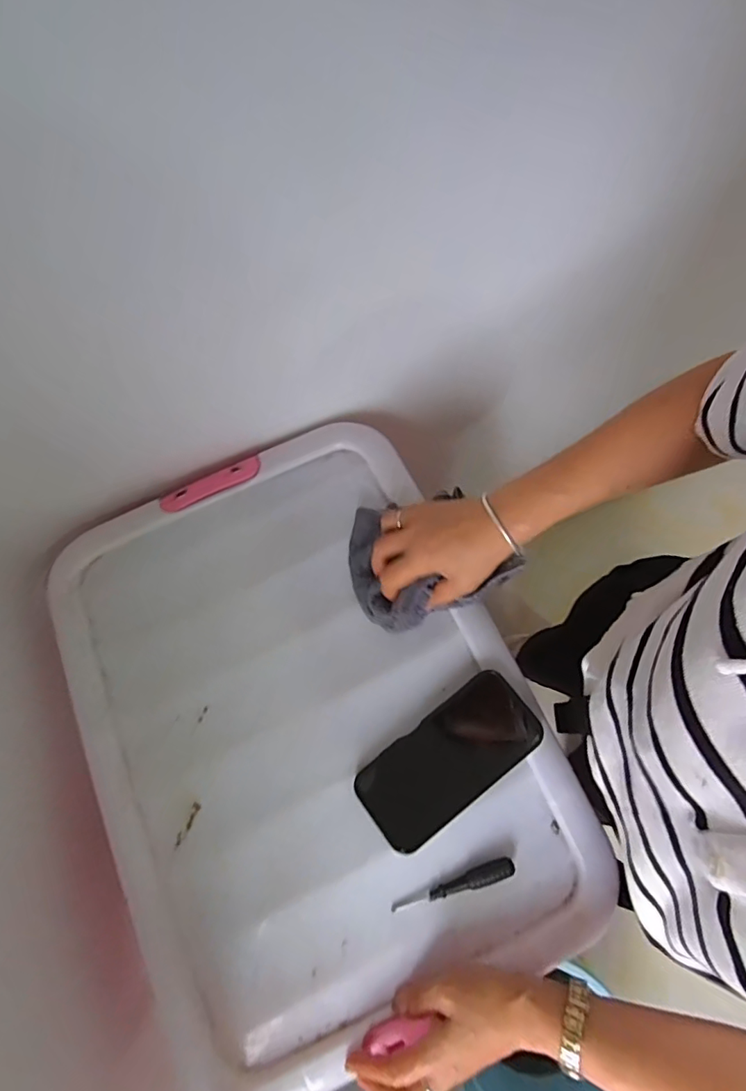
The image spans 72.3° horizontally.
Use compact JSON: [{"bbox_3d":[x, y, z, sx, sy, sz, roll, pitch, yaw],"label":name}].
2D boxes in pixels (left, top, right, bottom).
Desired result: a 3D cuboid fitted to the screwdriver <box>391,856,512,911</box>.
[{"bbox_3d":[0.069,0.293,0.441,0.109,0.011,0.017,-18,71,3],"label":"screwdriver"}]

